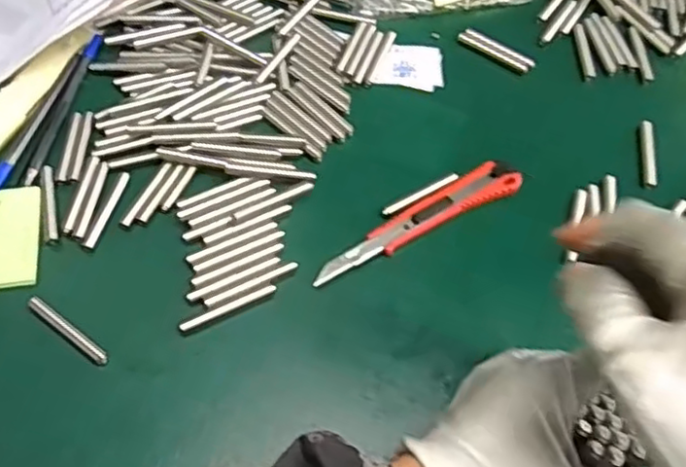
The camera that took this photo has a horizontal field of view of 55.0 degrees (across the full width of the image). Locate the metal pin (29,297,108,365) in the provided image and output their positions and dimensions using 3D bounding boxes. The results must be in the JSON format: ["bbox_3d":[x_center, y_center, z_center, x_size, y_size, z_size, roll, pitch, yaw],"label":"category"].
[{"bbox_3d":[-0.153,0.054,0.368,0.057,0.007,0.008,33,62,17],"label":"metal pin"}]

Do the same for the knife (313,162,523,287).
[{"bbox_3d":[0.049,-0.007,0.416,0.150,0.010,0.026,-28,63,-19],"label":"knife"}]

